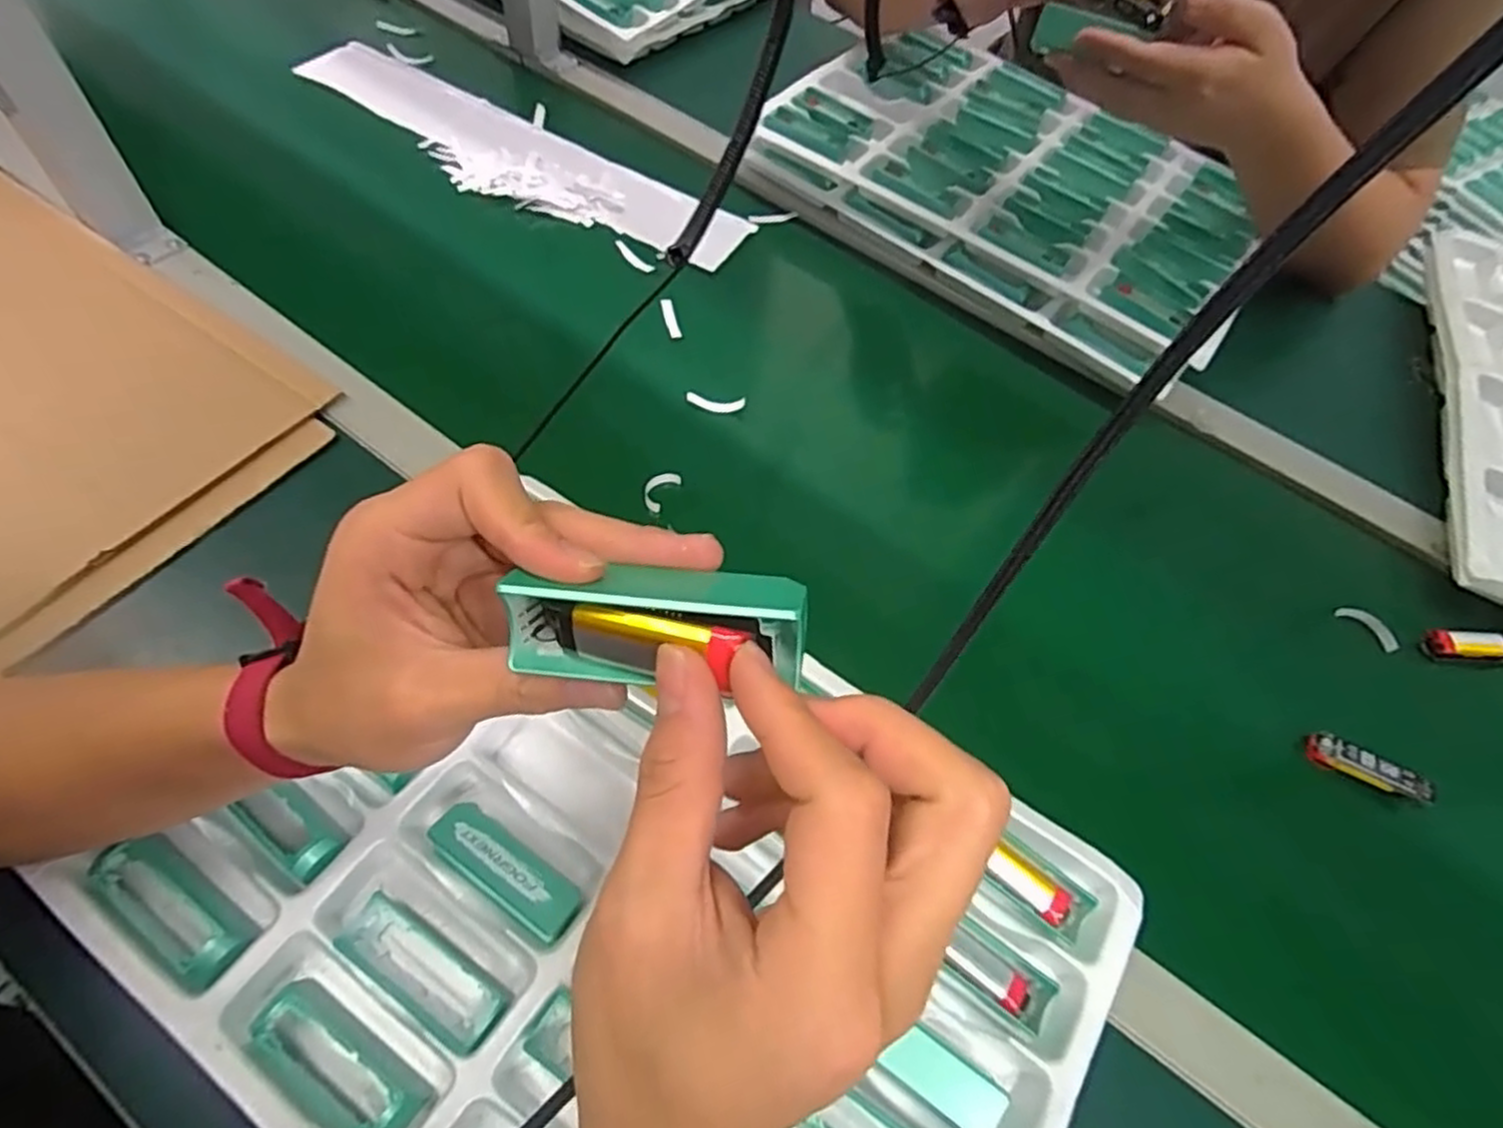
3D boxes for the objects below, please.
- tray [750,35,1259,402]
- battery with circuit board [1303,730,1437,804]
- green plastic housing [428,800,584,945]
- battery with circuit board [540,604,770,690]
[{"bbox_3d":[0.261,-0.370,0.722,0.463,0.049,0.300,40,63,15],"label":"tray"},{"bbox_3d":[0.384,0.127,0.465,0.066,0.017,0.018,30,61,10],"label":"battery with circuit board"},{"bbox_3d":[-0.120,0.152,0.367,0.081,0.020,0.026,35,61,12],"label":"green plastic housing"},{"bbox_3d":[-0.026,0.020,0.189,0.060,0.015,0.013,1,57,18],"label":"battery with circuit board"}]

